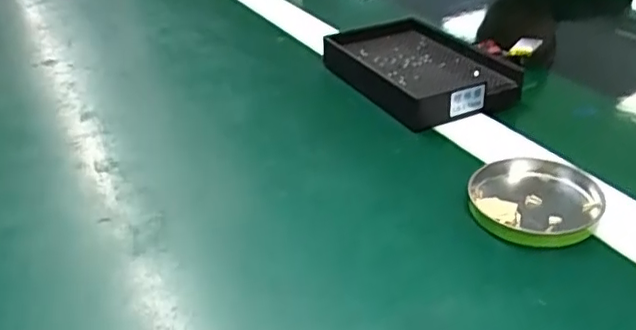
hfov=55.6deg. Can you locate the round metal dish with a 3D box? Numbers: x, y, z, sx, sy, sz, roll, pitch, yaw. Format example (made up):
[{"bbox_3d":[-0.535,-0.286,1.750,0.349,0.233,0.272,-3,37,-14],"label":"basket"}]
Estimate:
[{"bbox_3d":[0.115,0.019,0.319,0.067,0.014,0.059,-2,33,5],"label":"round metal dish"}]

